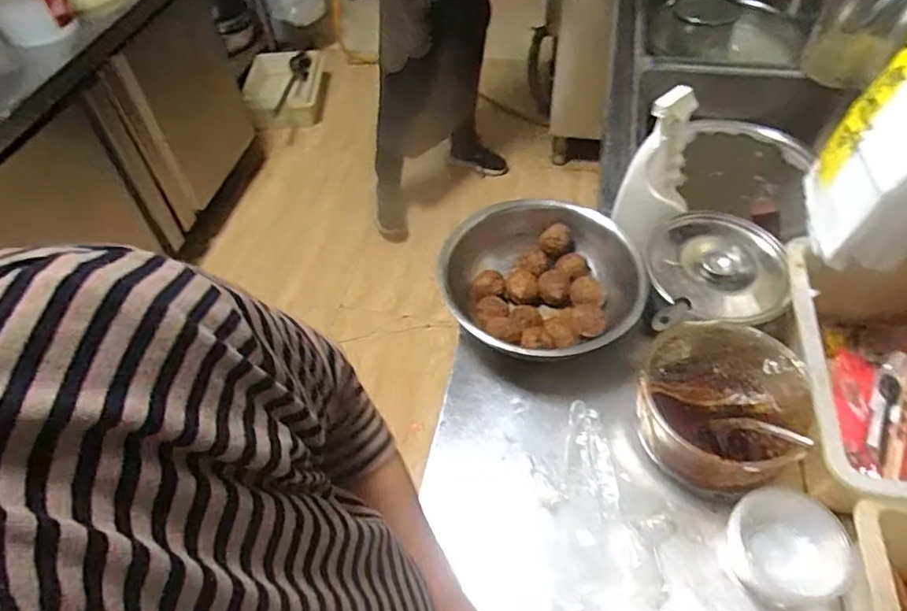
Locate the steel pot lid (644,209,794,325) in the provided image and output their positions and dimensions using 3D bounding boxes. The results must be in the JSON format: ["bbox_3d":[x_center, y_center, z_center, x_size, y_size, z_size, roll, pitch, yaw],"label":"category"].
[{"bbox_3d":[0.327,-0.051,0.719,0.161,0.038,0.183,-1,51,3],"label":"steel pot lid"}]

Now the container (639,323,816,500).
[{"bbox_3d":[0.294,0.110,0.638,0.160,0.089,0.160,-2,51,2],"label":"container"}]

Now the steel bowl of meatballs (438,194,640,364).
[{"bbox_3d":[0.129,-0.021,0.781,0.248,0.091,0.248,-2,51,2],"label":"steel bowl of meatballs"}]

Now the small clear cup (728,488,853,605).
[{"bbox_3d":[0.325,0.234,0.562,0.089,0.049,0.094,-2,51,2],"label":"small clear cup"}]

